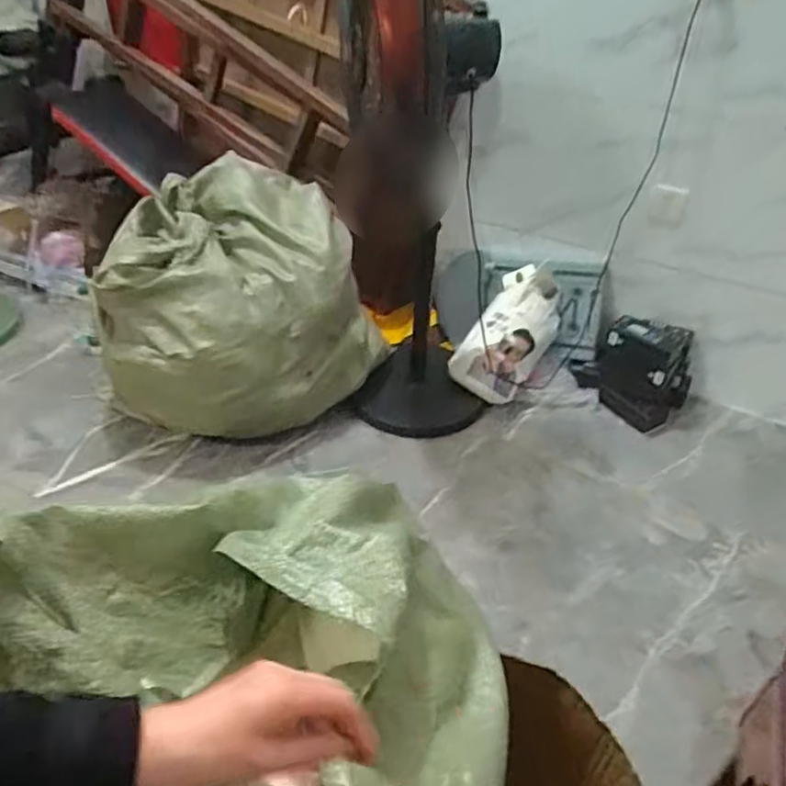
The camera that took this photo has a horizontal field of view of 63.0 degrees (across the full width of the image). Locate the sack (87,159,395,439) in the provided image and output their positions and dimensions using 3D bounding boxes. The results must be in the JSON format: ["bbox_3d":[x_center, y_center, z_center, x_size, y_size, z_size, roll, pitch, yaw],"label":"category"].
[{"bbox_3d":[-0.400,-0.209,1.683,0.571,0.528,0.622,25,43,26],"label":"sack"}]

